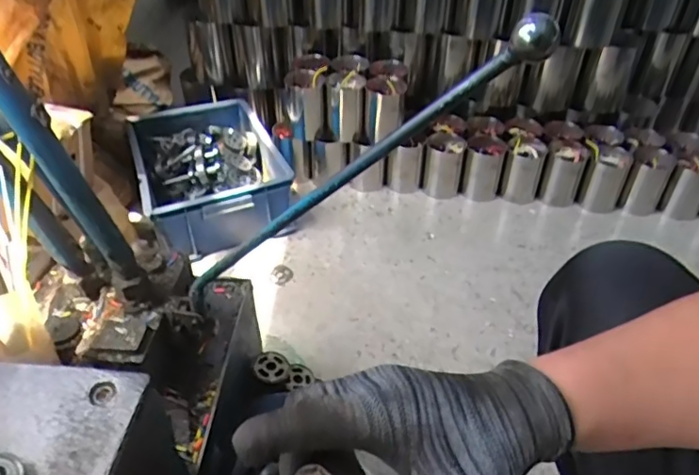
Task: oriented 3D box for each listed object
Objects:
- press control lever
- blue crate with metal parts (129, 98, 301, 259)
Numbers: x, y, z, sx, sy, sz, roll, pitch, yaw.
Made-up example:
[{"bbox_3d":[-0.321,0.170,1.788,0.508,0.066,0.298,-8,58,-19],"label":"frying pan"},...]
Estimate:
[{"bbox_3d":[-0.023,-0.034,0.466,0.435,0.031,0.027,-33,26,34],"label":"press control lever"},{"bbox_3d":[-0.321,-0.139,1.282,0.295,0.169,0.389,-15,43,-17],"label":"blue crate with metal parts"}]

